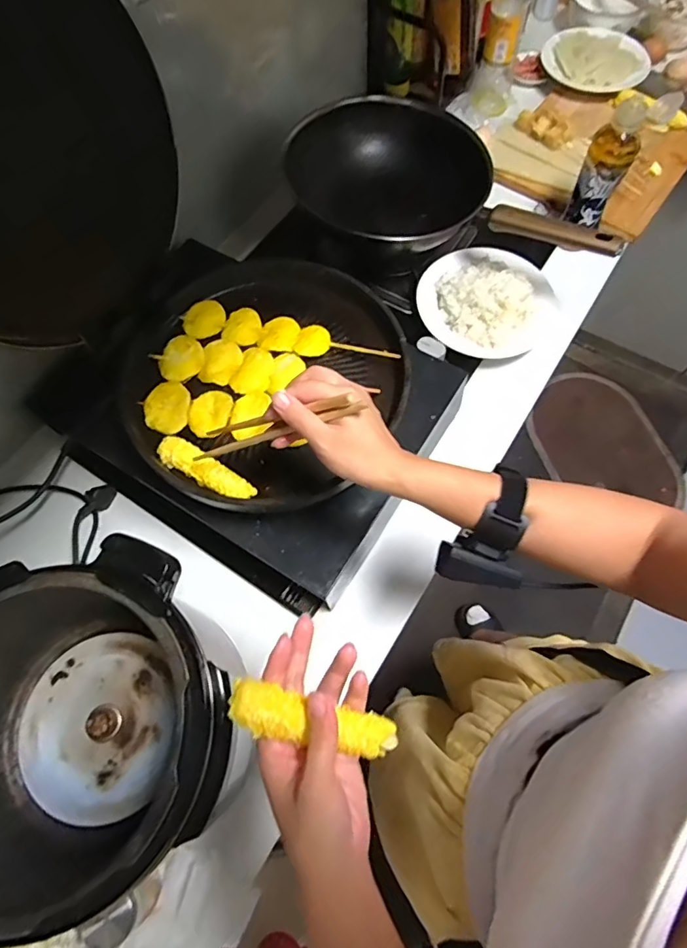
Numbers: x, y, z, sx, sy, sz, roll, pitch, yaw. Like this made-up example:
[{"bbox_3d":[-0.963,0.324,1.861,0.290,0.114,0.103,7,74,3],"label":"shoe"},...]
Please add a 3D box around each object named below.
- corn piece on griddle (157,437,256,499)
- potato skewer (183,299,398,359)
[{"bbox_3d":[-0.152,-0.007,0.553,0.124,0.012,0.034,27,70,12],"label":"corn piece on griddle"},{"bbox_3d":[-0.070,-0.174,0.620,0.265,0.013,0.057,11,67,6],"label":"potato skewer"}]

